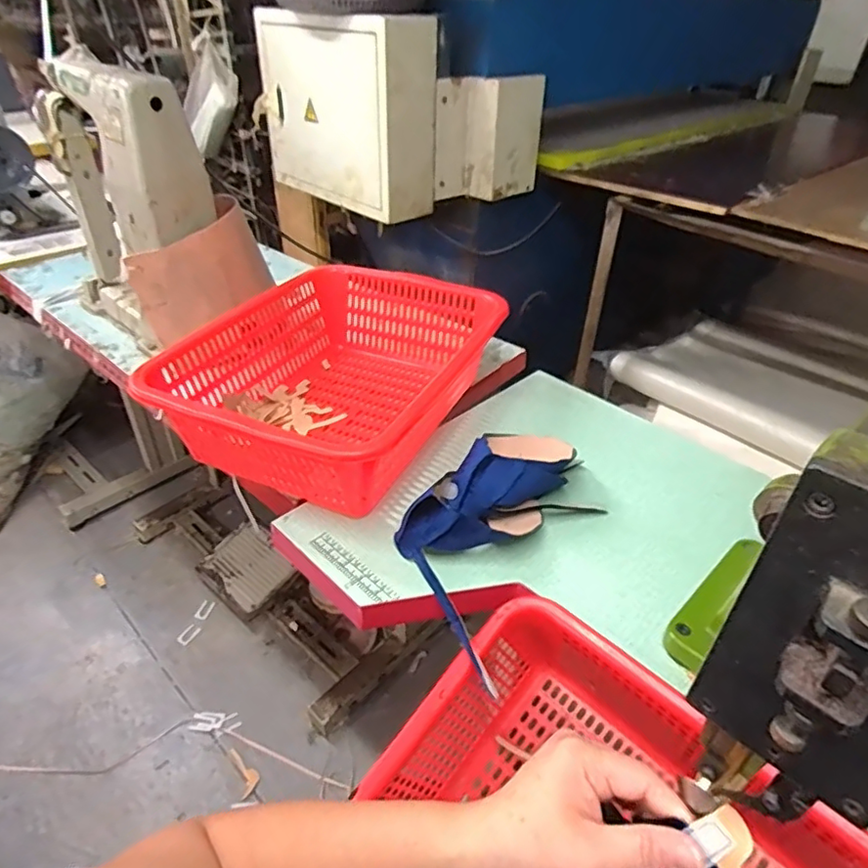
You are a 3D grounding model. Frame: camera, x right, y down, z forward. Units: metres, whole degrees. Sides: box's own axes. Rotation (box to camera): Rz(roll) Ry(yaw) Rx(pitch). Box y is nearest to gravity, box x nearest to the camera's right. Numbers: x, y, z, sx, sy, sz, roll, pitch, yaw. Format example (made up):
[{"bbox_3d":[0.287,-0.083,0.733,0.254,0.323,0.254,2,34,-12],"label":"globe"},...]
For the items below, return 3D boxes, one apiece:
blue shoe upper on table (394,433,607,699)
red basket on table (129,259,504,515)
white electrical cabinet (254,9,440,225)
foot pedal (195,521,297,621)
[{"bbox_3d":[0.079,0.074,0.635,0.147,0.087,0.283,27,44,29],"label":"blue shoe upper on table"},{"bbox_3d":[-0.122,-0.072,0.781,0.329,0.144,0.422,17,40,19],"label":"red basket on table"},{"bbox_3d":[-0.207,-0.743,1.357,0.185,0.368,0.456,-26,45,-32],"label":"white electrical cabinet"},{"bbox_3d":[-0.466,0.342,1.447,0.217,0.040,0.167,32,71,27],"label":"foot pedal"}]

